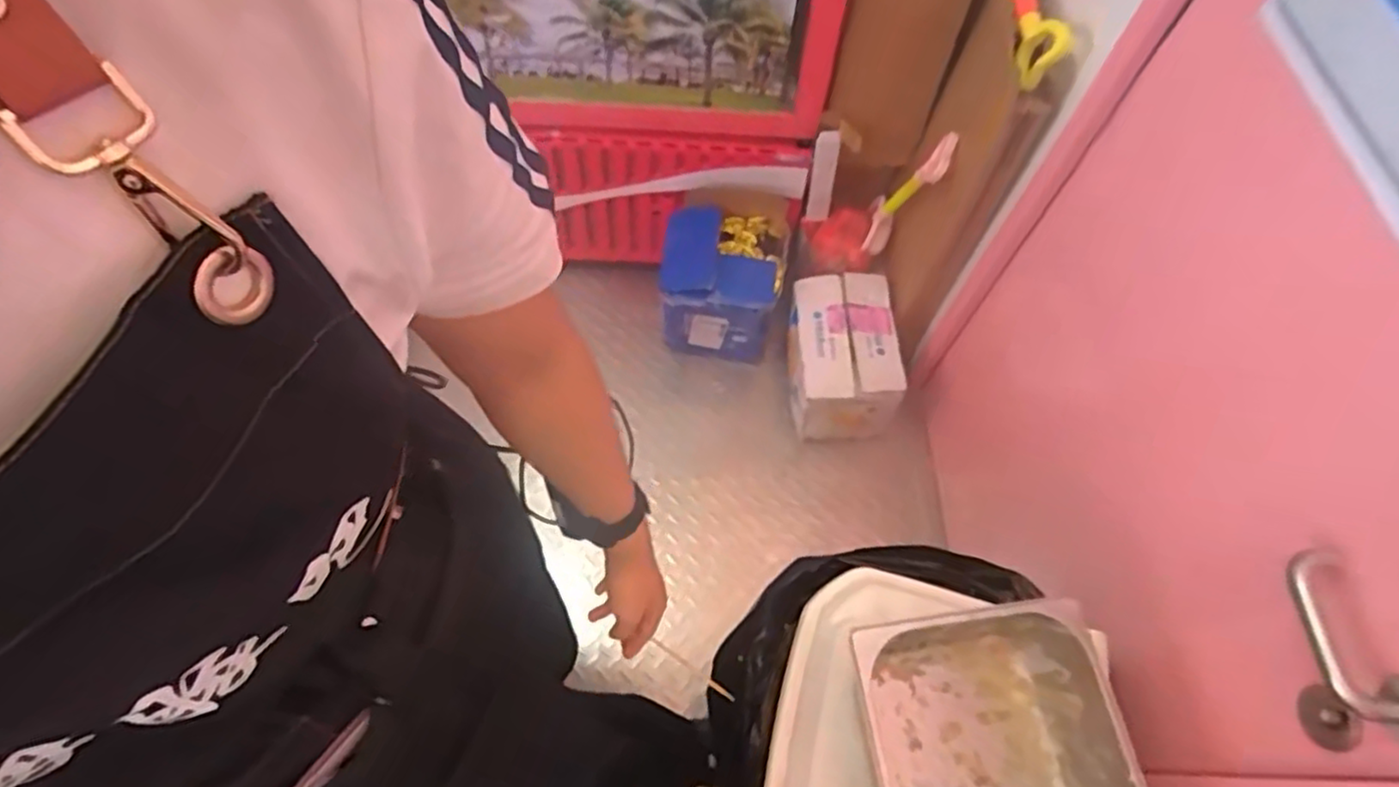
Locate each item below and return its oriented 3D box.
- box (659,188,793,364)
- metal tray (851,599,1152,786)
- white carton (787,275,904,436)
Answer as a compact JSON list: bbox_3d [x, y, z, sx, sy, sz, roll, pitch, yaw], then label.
[{"bbox_3d":[0.054,-0.253,1.586,0.260,0.328,0.259,10,62,4],"label":"box"},{"bbox_3d":[0.303,0.394,0.697,0.260,0.103,0.321,-7,63,-6],"label":"metal tray"},{"bbox_3d":[0.306,-0.074,1.536,0.221,0.223,0.312,-2,62,-3],"label":"white carton"}]

